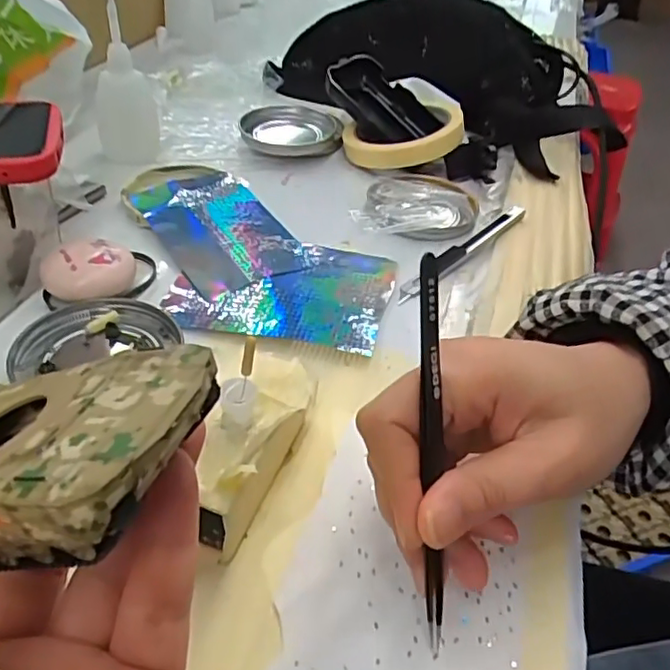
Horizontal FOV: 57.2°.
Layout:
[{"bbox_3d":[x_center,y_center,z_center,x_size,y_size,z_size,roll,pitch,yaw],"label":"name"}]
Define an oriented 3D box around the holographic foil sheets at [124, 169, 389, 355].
[{"bbox_3d":[-0.062,-0.055,0.381,0.220,0.012,0.129,32,47,27],"label":"holographic foil sheets"}]

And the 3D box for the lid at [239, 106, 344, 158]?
[{"bbox_3d":[-0.036,-0.169,0.514,0.083,0.016,0.083,3,41,-4],"label":"lid"}]

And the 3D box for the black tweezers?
[{"bbox_3d":[0.033,0.041,0.206,0.008,0.135,0.006,-4,7,-12],"label":"black tweezers"}]

